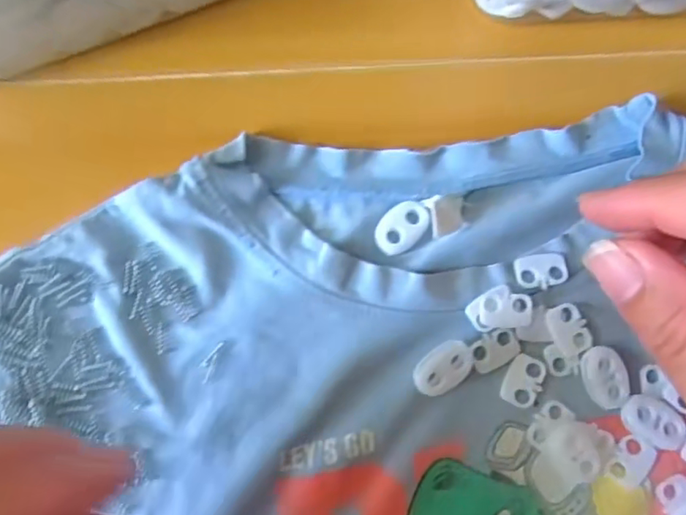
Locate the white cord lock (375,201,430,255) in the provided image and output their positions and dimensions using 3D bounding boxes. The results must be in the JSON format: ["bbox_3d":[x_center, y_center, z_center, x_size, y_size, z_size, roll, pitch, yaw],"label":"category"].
[{"bbox_3d":[0.022,-0.011,0.206,0.015,0.004,0.023,43,84,6],"label":"white cord lock"}]

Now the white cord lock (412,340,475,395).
[{"bbox_3d":[0.036,0.039,0.198,0.022,0.007,0.014,-37,84,-5],"label":"white cord lock"}]

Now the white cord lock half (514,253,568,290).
[{"bbox_3d":[0.072,0.005,0.203,0.018,0.004,0.013,-5,82,0],"label":"white cord lock half"}]

